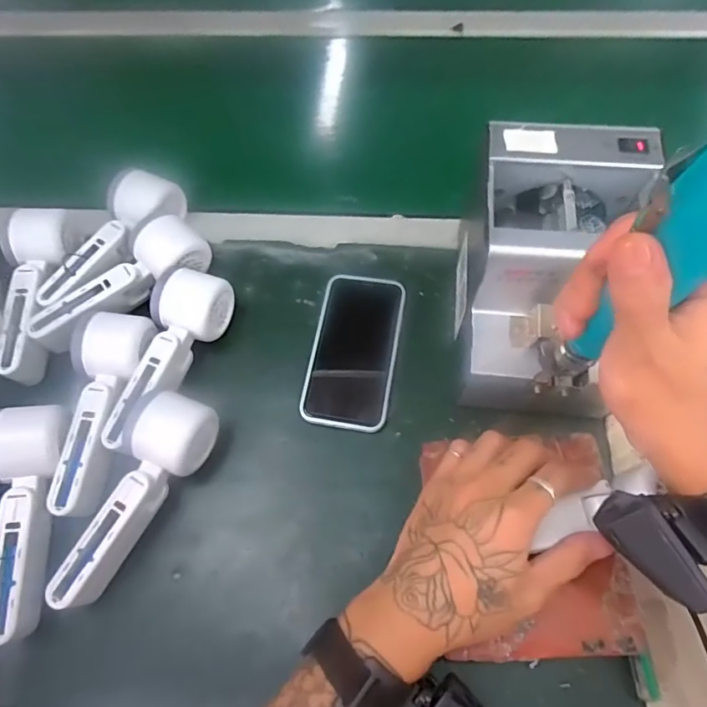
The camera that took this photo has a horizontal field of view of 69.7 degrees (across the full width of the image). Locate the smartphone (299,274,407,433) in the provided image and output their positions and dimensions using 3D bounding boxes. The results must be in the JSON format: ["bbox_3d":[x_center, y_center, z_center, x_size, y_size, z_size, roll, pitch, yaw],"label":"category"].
[{"bbox_3d":[0.001,-0.003,0.456,0.076,0.015,0.142,8,66,7],"label":"smartphone"}]

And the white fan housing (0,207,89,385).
[{"bbox_3d":[-0.283,-0.059,0.461,0.059,0.055,0.159,-11,65,-2],"label":"white fan housing"}]

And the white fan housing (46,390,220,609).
[{"bbox_3d":[-0.168,0.107,0.387,0.063,0.057,0.165,21,68,12],"label":"white fan housing"}]

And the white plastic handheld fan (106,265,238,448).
[{"bbox_3d":[-0.157,0.005,0.435,0.058,0.055,0.162,12,66,8],"label":"white plastic handheld fan"}]

